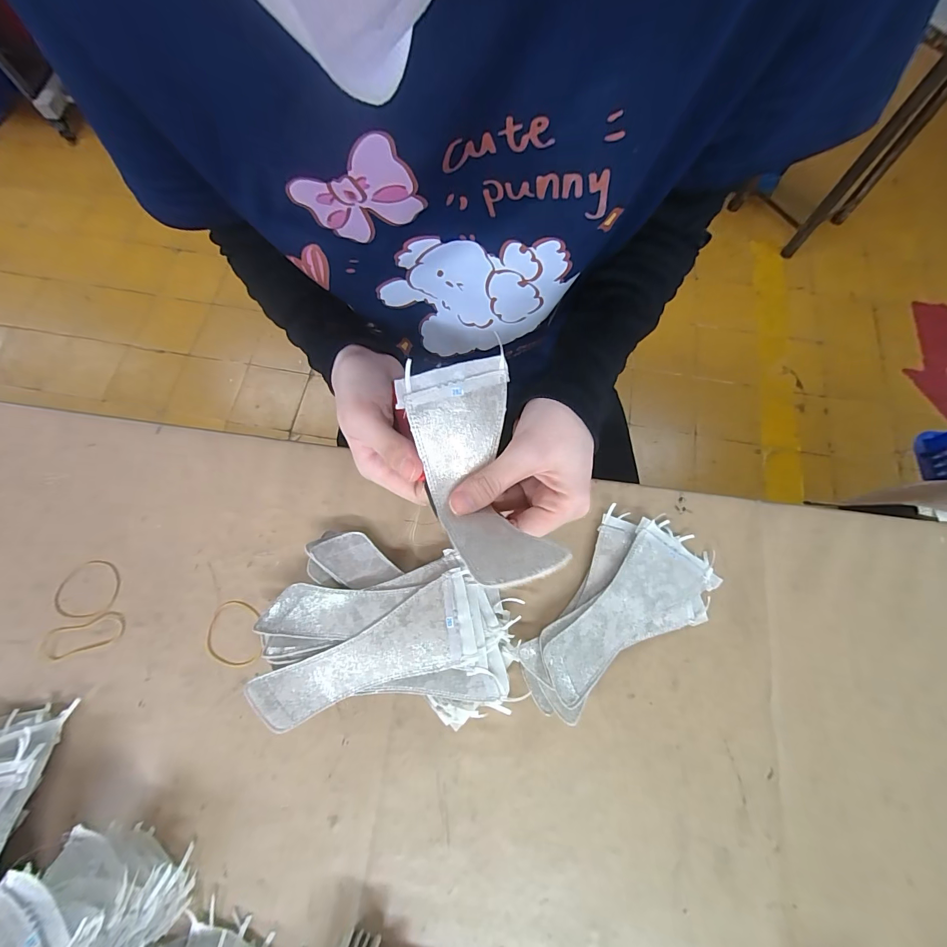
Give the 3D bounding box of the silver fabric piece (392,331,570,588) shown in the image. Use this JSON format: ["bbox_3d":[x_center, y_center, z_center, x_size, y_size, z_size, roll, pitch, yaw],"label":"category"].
[{"bbox_3d":[0.002,-0.003,0.221,0.062,0.039,0.133,-12,65,-4],"label":"silver fabric piece"}]

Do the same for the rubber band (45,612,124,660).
[{"bbox_3d":[-0.315,0.130,0.323,0.059,0.004,0.025,-16,73,-5],"label":"rubber band"}]

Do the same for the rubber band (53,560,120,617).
[{"bbox_3d":[-0.322,0.096,0.333,0.048,0.004,0.046,-3,73,-2],"label":"rubber band"}]

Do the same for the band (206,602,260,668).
[{"bbox_3d":[-0.194,0.129,0.322,0.041,0.004,0.051,-15,73,-5],"label":"band"}]

